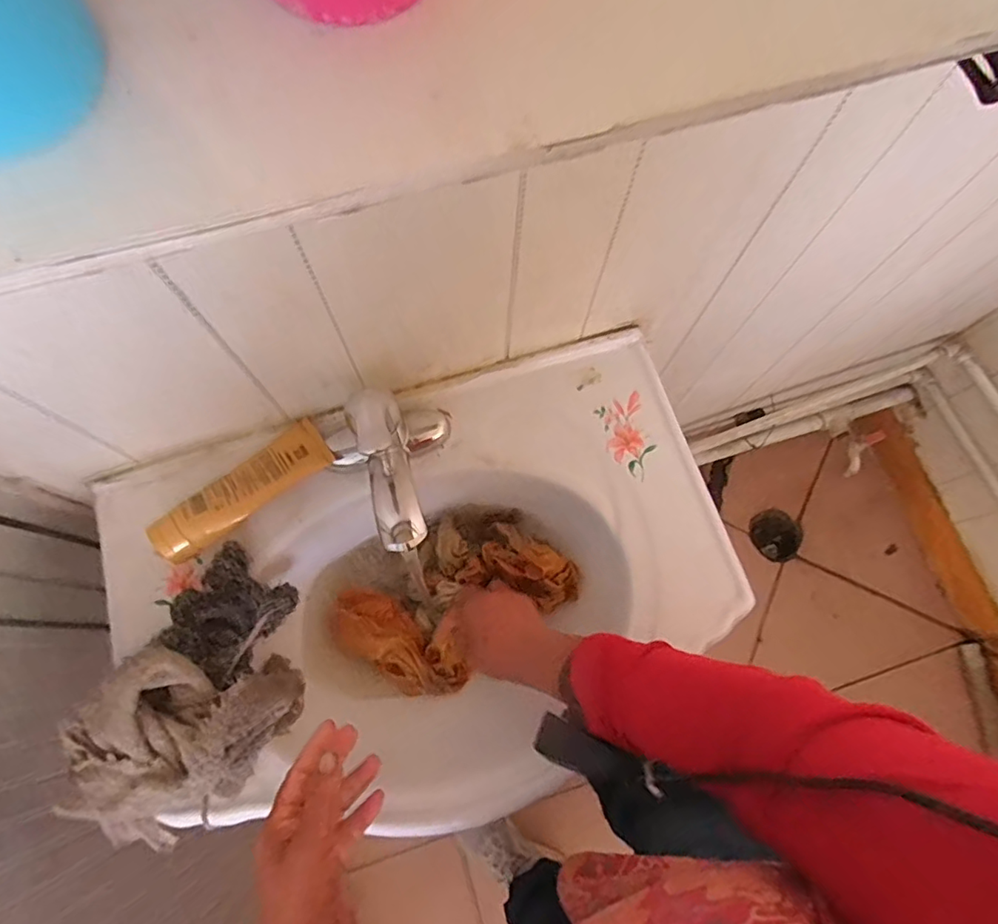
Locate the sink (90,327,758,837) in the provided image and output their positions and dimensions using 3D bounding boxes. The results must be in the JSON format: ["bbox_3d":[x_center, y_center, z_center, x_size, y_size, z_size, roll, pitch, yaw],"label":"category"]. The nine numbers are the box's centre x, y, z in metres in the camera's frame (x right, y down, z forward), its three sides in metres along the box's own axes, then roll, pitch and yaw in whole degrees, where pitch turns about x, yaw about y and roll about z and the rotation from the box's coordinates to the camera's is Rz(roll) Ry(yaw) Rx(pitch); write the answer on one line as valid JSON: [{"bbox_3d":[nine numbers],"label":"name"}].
[{"bbox_3d":[-0.074,0.130,0.603,0.606,0.147,0.405,-14,73,-7],"label":"sink"}]

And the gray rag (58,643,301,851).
[{"bbox_3d":[-0.282,0.240,0.492,0.137,0.106,0.181,35,74,9],"label":"gray rag"}]

